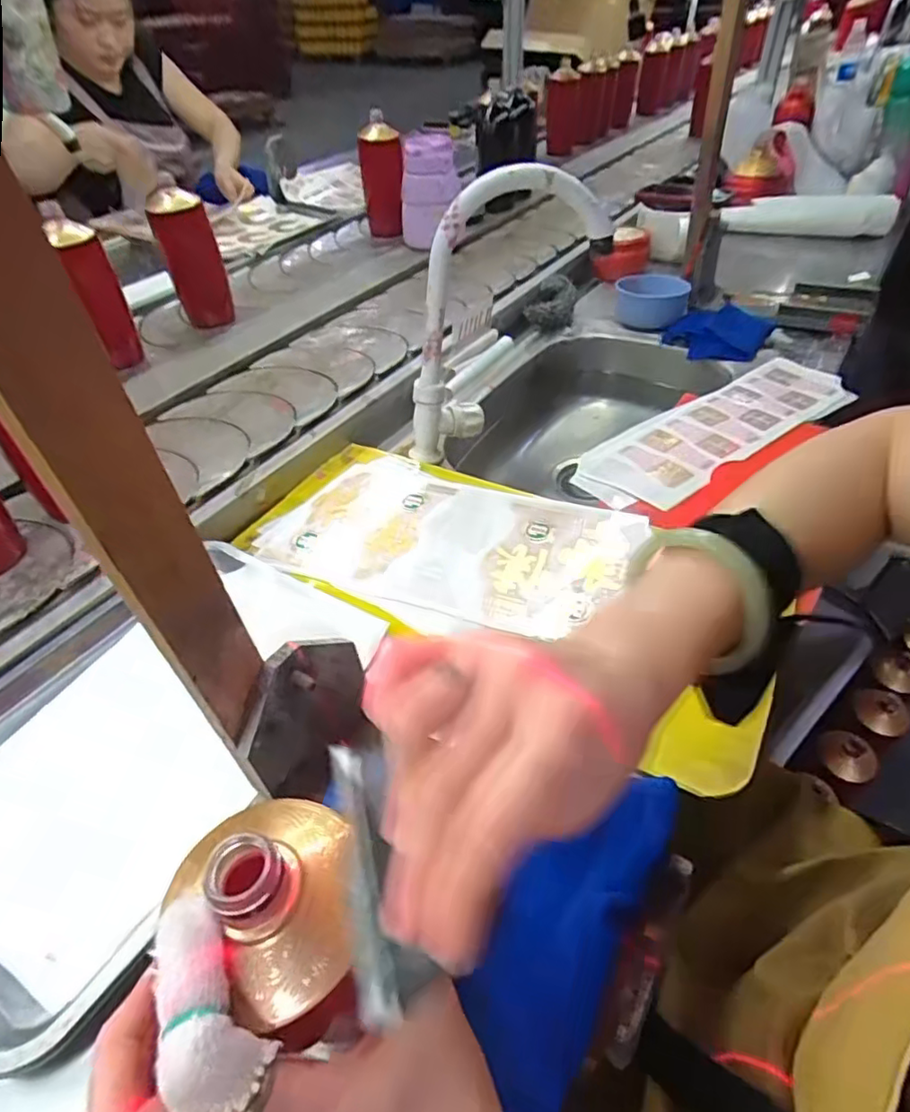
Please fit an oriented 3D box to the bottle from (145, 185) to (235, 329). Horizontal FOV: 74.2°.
[{"bbox_3d":[-0.385,-0.436,0.888,0.067,0.178,0.069,34,56,31],"label":"bottle"}]

